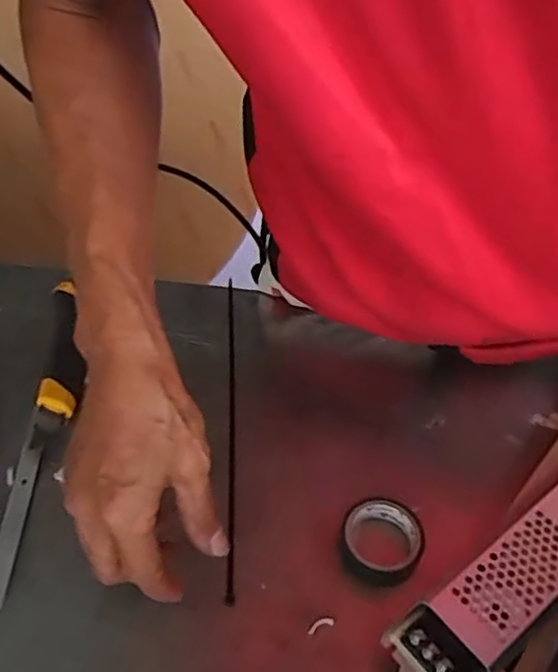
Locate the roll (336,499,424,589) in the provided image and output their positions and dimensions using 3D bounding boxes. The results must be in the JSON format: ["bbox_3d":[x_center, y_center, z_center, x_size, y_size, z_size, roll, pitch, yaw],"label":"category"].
[{"bbox_3d":[0.066,0.131,0.440,0.053,0.017,0.050,1,45,-1],"label":"roll"}]

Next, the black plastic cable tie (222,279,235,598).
[{"bbox_3d":[-0.037,0.056,0.521,0.007,0.005,0.301,-1,45,-2],"label":"black plastic cable tie"}]

